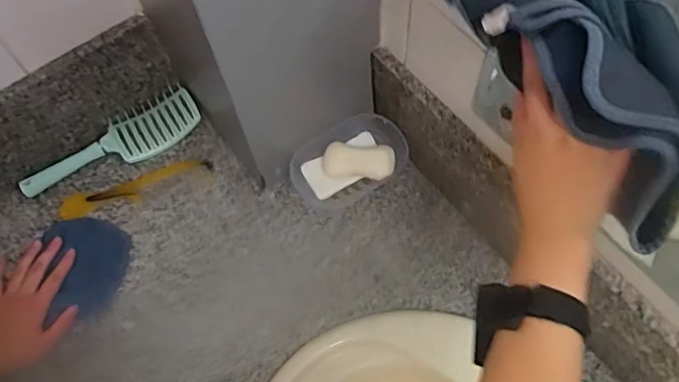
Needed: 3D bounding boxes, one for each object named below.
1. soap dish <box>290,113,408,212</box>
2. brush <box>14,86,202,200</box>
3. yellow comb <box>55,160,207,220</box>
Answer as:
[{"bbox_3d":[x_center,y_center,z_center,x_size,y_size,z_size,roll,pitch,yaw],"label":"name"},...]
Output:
[{"bbox_3d":[0.014,-0.034,0.742,0.155,0.062,0.098,-25,67,-9],"label":"soap dish"},{"bbox_3d":[-0.311,-0.058,0.778,0.250,0.030,0.065,-30,68,-11],"label":"brush"},{"bbox_3d":[-0.276,-0.006,0.767,0.201,0.008,0.036,-20,66,-7],"label":"yellow comb"}]

